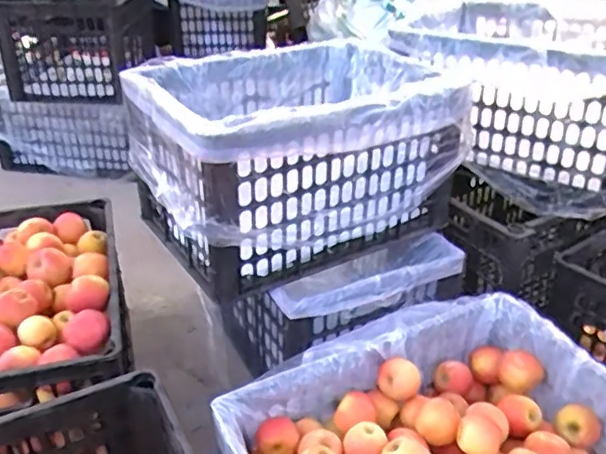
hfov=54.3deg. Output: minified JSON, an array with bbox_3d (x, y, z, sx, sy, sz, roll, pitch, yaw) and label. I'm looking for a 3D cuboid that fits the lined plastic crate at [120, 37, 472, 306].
[{"bbox_3d":[-0.002,-0.134,1.052,0.542,0.289,0.358,-17,37,-27],"label":"lined plastic crate"}]

